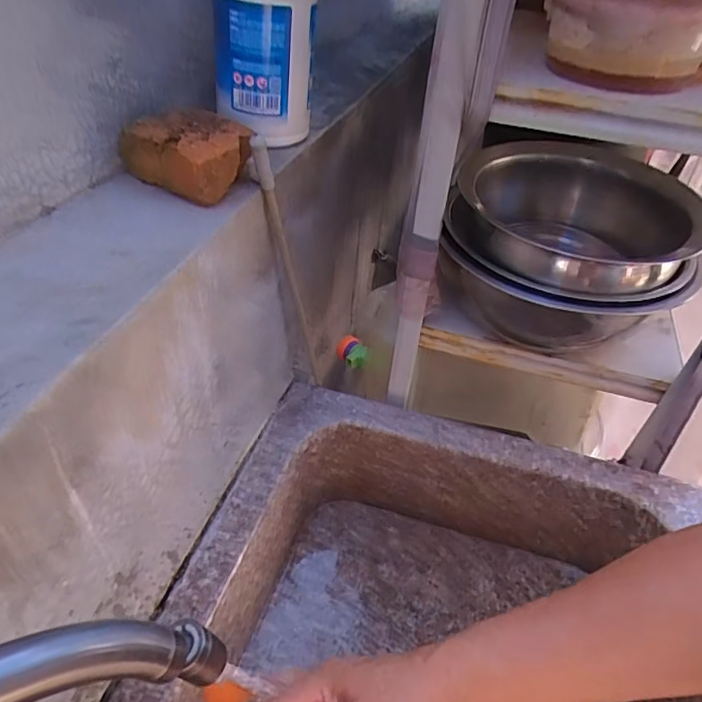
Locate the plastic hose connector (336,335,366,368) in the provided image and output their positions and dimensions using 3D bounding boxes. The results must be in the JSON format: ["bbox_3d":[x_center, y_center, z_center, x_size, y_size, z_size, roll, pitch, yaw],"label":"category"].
[{"bbox_3d":[0.000,0.002,0.826,0.034,0.032,0.051,-14,44,-19],"label":"plastic hose connector"}]

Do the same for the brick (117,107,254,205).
[{"bbox_3d":[-0.145,-0.180,0.480,0.106,0.053,0.082,21,44,19],"label":"brick"}]

